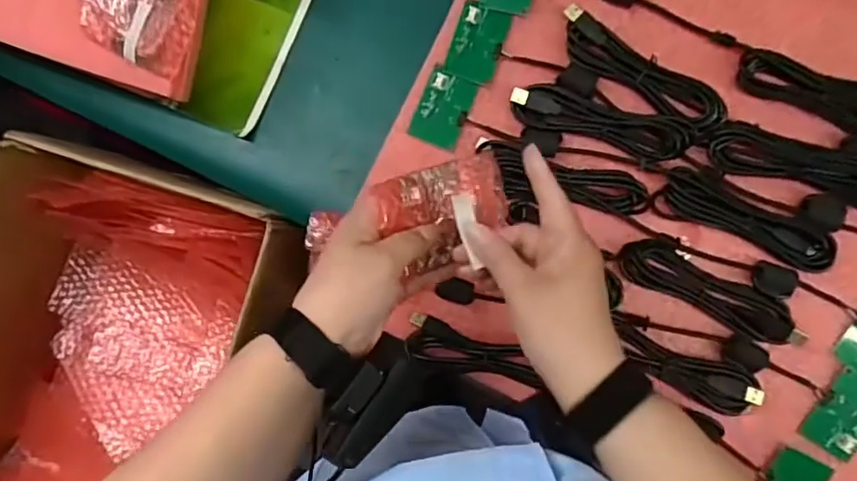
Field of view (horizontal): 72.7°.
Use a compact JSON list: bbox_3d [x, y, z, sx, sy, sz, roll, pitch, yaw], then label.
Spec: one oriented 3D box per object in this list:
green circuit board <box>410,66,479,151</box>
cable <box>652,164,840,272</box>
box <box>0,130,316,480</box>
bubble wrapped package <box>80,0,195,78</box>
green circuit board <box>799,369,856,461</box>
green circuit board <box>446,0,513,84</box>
[{"bbox_3d":[0.014,-0.119,0.528,0.043,0.004,0.065,23,93,7],"label":"green circuit board"},{"bbox_3d":[0.268,-0.018,0.488,0.145,0.016,0.045,22,92,7],"label":"cable"},{"bbox_3d":[-0.341,0.133,0.632,0.287,0.163,0.422,18,92,7],"label":"box"},{"bbox_3d":[-0.250,-0.191,0.504,0.099,0.038,0.071,27,93,7],"label":"bubble wrapped package"},{"bbox_3d":[0.350,0.146,0.486,0.041,0.006,0.069,35,94,6],"label":"green circuit board"},{"bbox_3d":[0.045,-0.178,0.524,0.045,0.004,0.064,20,92,7],"label":"green circuit board"}]

